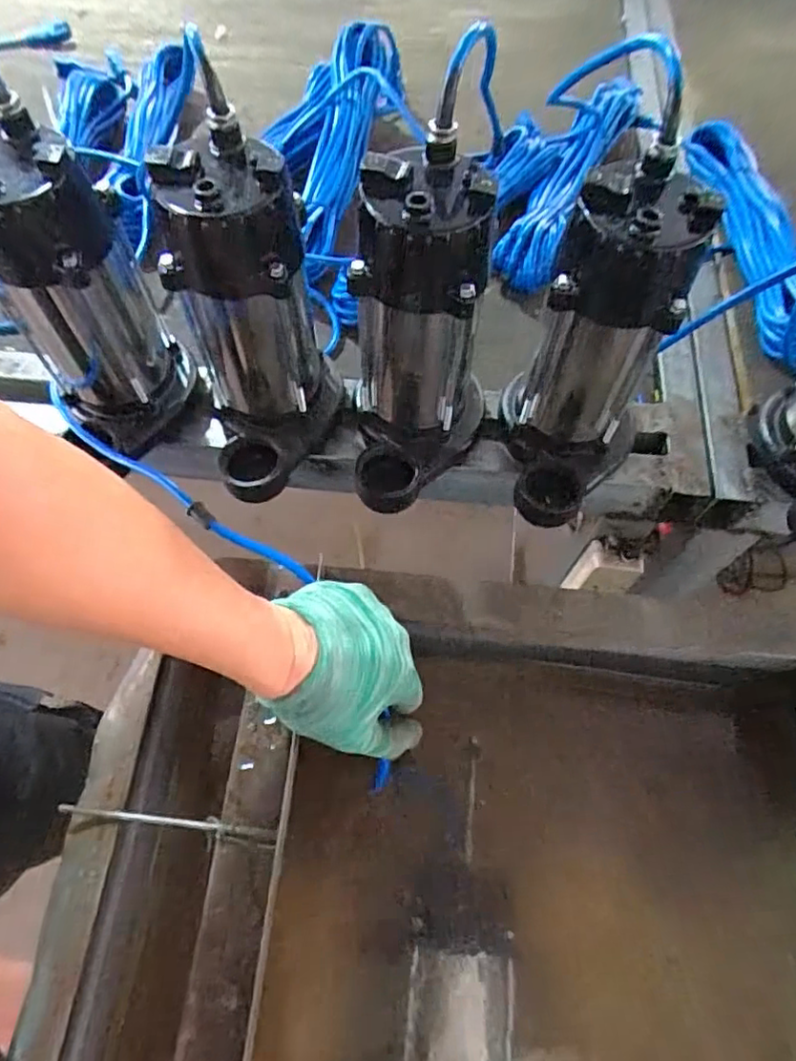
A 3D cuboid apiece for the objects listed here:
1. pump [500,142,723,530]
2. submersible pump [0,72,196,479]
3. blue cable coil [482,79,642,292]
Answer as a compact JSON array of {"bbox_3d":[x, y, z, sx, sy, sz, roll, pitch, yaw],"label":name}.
[{"bbox_3d":[0.140,-0.119,0.471,0.114,0.243,0.139,24,65,11],"label":"pump"},{"bbox_3d":[-0.244,-0.173,0.486,0.110,0.252,0.107,-21,65,-11],"label":"submersible pump"},{"bbox_3d":[0.184,-0.427,0.724,0.121,0.070,0.348,20,64,9],"label":"blue cable coil"}]

